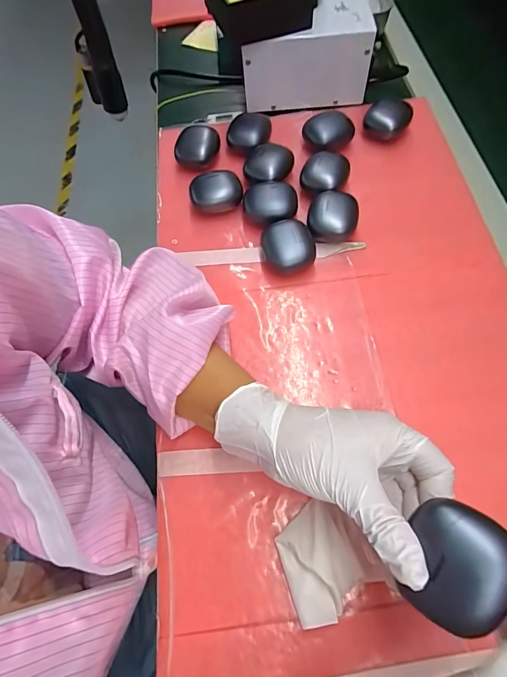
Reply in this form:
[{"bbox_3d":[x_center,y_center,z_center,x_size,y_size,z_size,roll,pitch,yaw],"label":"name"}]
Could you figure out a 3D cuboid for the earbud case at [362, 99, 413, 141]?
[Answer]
[{"bbox_3d":[0.161,-0.260,0.451,0.045,0.033,0.045,28,68,16],"label":"earbud case"}]

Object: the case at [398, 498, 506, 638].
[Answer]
[{"bbox_3d":[0.098,0.108,0.178,0.044,0.022,0.050,25,68,15],"label":"case"}]

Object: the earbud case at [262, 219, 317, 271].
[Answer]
[{"bbox_3d":[0.035,-0.090,0.376,0.052,0.030,0.050,-1,63,3],"label":"earbud case"}]

